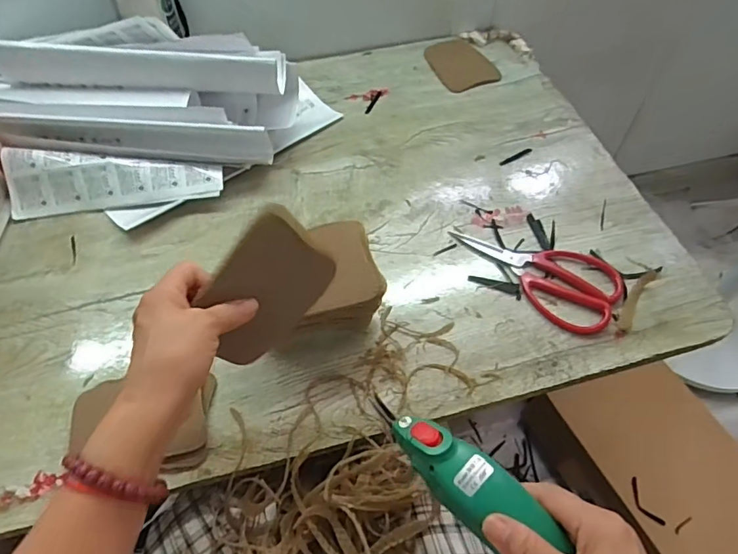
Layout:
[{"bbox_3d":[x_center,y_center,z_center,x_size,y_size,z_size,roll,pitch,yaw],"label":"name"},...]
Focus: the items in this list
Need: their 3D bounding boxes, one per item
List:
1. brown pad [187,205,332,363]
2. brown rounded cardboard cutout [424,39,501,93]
[{"bbox_3d":[-0.082,0.010,0.394,0.112,0.092,0.006,-48,41,-9],"label":"brown pad"},{"bbox_3d":[0.139,-0.329,0.775,0.086,0.006,0.113,-21,58,-15],"label":"brown rounded cardboard cutout"}]

